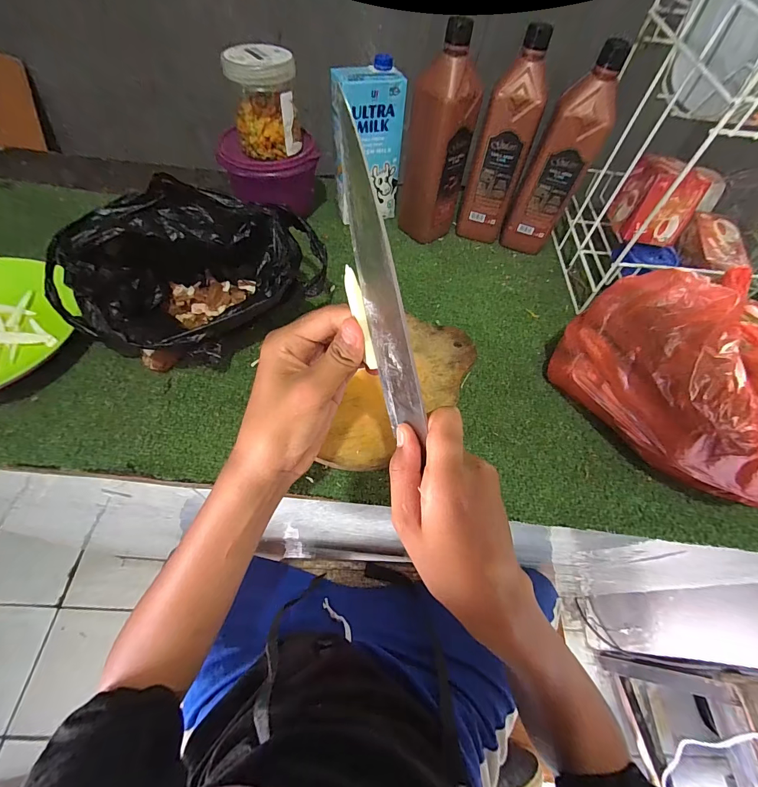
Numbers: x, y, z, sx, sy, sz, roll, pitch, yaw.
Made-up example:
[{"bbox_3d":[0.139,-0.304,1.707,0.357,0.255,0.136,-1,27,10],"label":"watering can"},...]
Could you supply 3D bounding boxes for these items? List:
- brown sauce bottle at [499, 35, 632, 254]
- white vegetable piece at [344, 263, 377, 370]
[{"bbox_3d":[0.260,-0.330,0.542,0.075,0.263,0.062,20,59,7],"label":"brown sauce bottle"},{"bbox_3d":[-0.011,-0.042,0.219,0.006,0.063,0.007,-26,32,-19],"label":"white vegetable piece"}]

